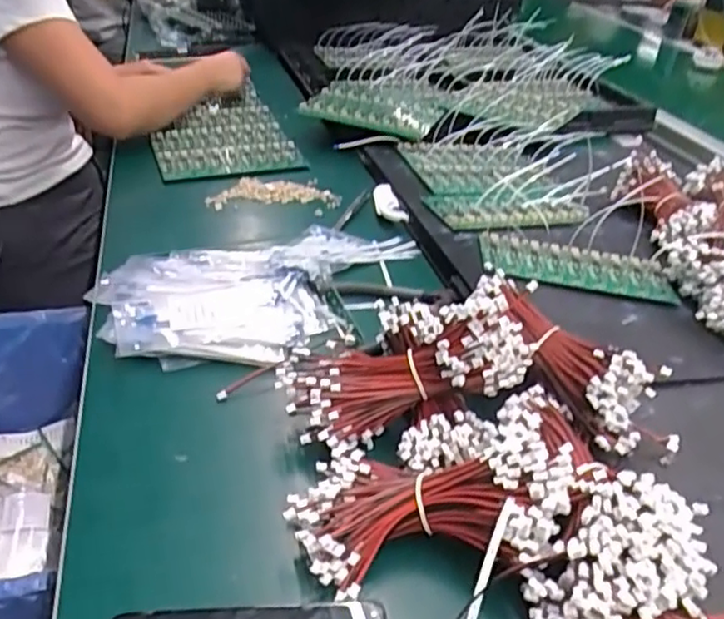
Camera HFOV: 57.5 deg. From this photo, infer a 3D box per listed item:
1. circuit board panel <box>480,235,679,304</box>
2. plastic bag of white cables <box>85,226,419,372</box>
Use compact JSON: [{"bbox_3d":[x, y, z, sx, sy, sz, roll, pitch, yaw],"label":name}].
[{"bbox_3d":[0.224,-0.046,0.693,0.198,0.021,0.079,6,35,2],"label":"circuit board panel"},{"bbox_3d":[-0.085,-0.026,0.655,0.327,0.026,0.199,-9,37,-19],"label":"plastic bag of white cables"}]

